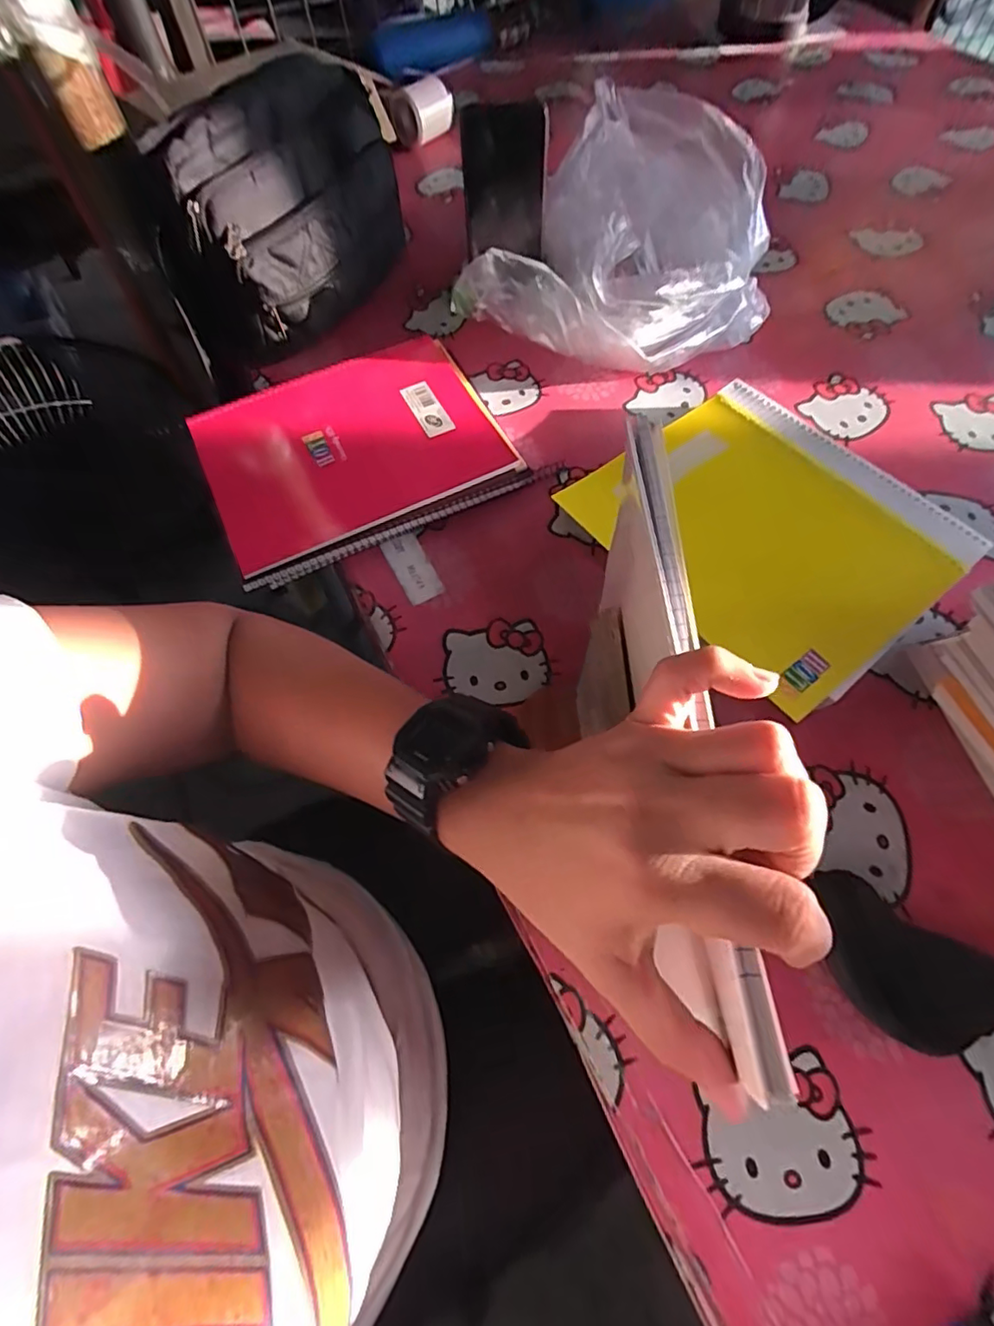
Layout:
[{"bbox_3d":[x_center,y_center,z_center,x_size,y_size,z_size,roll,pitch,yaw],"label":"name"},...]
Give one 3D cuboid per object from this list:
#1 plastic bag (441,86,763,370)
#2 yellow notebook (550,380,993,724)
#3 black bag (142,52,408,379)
[{"bbox_3d":[0.148,-0.467,0.585,0.280,0.117,0.349,15,65,8],"label":"plastic bag"},{"bbox_3d":[0.210,-0.105,0.444,0.216,0.033,0.247,-35,68,-16],"label":"yellow notebook"},{"bbox_3d":[-0.197,-0.431,0.541,0.121,0.162,0.266,38,70,18],"label":"black bag"}]

